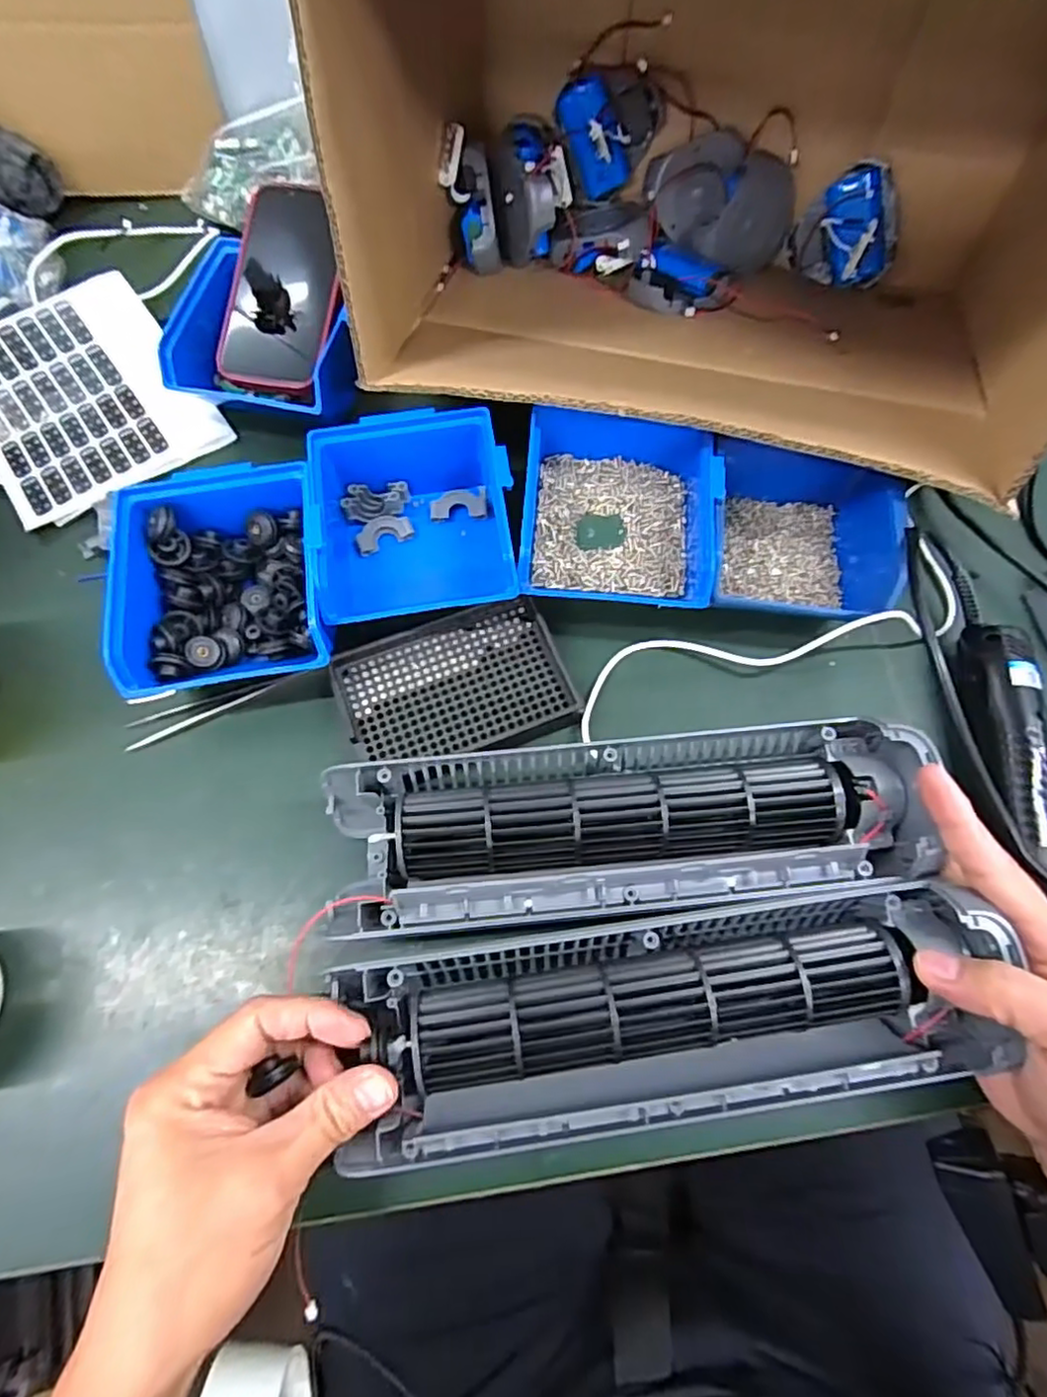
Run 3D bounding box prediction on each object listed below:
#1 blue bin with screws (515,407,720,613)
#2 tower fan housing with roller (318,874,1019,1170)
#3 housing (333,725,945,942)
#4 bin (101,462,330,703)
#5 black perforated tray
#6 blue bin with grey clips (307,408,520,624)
[{"bbox_3d":[0.060,-0.124,0.412,0.118,0.054,0.142,5,68,1],"label":"blue bin with screws"},{"bbox_3d":[0.064,0.145,0.300,0.292,0.055,0.094,-7,71,-3],"label":"tower fan housing with roller"},{"bbox_3d":[0.050,0.064,0.331,0.299,0.052,0.090,-6,71,-1],"label":"housing"},{"bbox_3d":[-0.178,-0.071,0.393,0.116,0.063,0.131,-7,68,-3],"label":"bin"},{"bbox_3d":[-0.042,-0.008,0.395,0.133,0.013,0.088,-18,69,-7],"label":"black perforated tray"},{"bbox_3d":[-0.071,-0.111,0.413,0.123,0.073,0.136,-7,68,-3],"label":"blue bin with grey clips"}]

